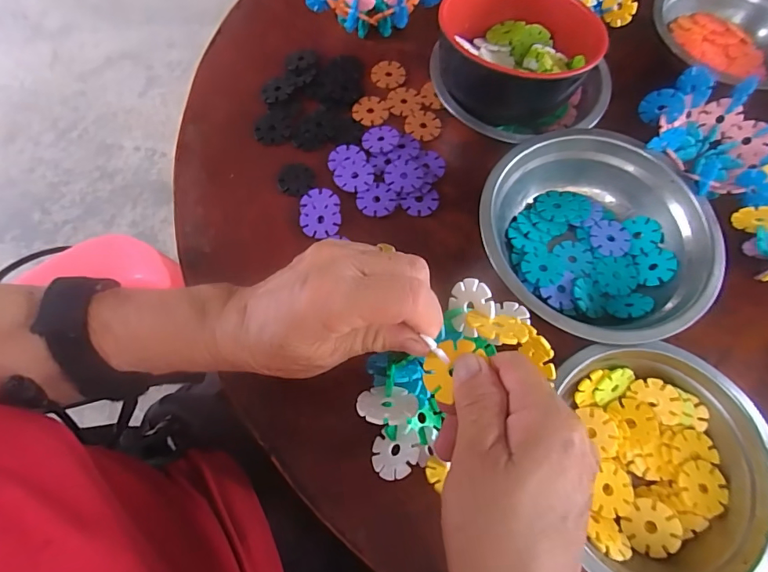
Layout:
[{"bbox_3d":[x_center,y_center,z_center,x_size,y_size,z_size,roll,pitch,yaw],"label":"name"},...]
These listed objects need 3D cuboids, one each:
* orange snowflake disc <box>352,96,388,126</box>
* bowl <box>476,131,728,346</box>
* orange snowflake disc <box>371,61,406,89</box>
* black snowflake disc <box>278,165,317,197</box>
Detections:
[{"bbox_3d":[-0.011,-0.159,0.404,0.030,0.004,0.031,0,69,-1],"label":"orange snowflake disc"},{"bbox_3d":[0.151,-0.035,0.331,0.157,0.050,0.158,0,69,-1],"label":"bowl"},{"bbox_3d":[0.004,-0.199,0.420,0.032,0.004,0.030,0,73,0],"label":"orange snowflake disc"},{"bbox_3d":[-0.073,-0.090,0.372,0.030,0.004,0.030,0,69,-1],"label":"black snowflake disc"}]

